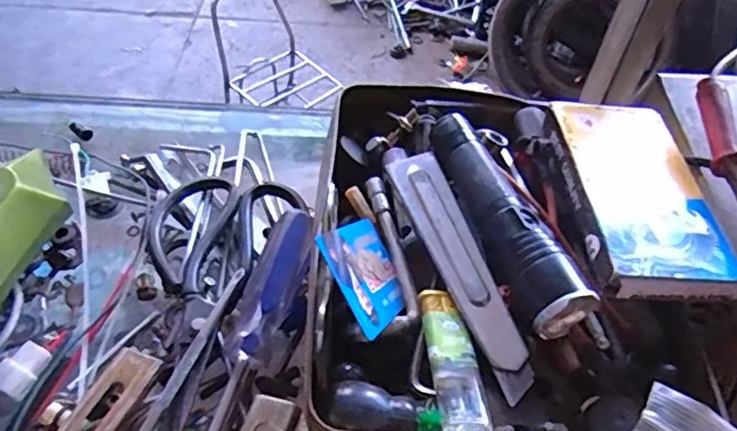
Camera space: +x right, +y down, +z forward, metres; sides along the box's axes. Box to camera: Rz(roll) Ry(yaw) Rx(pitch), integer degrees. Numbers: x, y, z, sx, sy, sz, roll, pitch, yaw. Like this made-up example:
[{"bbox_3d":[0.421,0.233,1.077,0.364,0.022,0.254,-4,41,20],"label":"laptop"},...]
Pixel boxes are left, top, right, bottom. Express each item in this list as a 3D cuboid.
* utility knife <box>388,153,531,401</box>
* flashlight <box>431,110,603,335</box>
[{"bbox_3d":[0.050,0.024,0.333,0.027,0.009,0.157,-13,54,-14],"label":"utility knife"},{"bbox_3d":[0.072,-0.003,0.337,0.034,0.031,0.142,-17,55,-16],"label":"flashlight"}]

